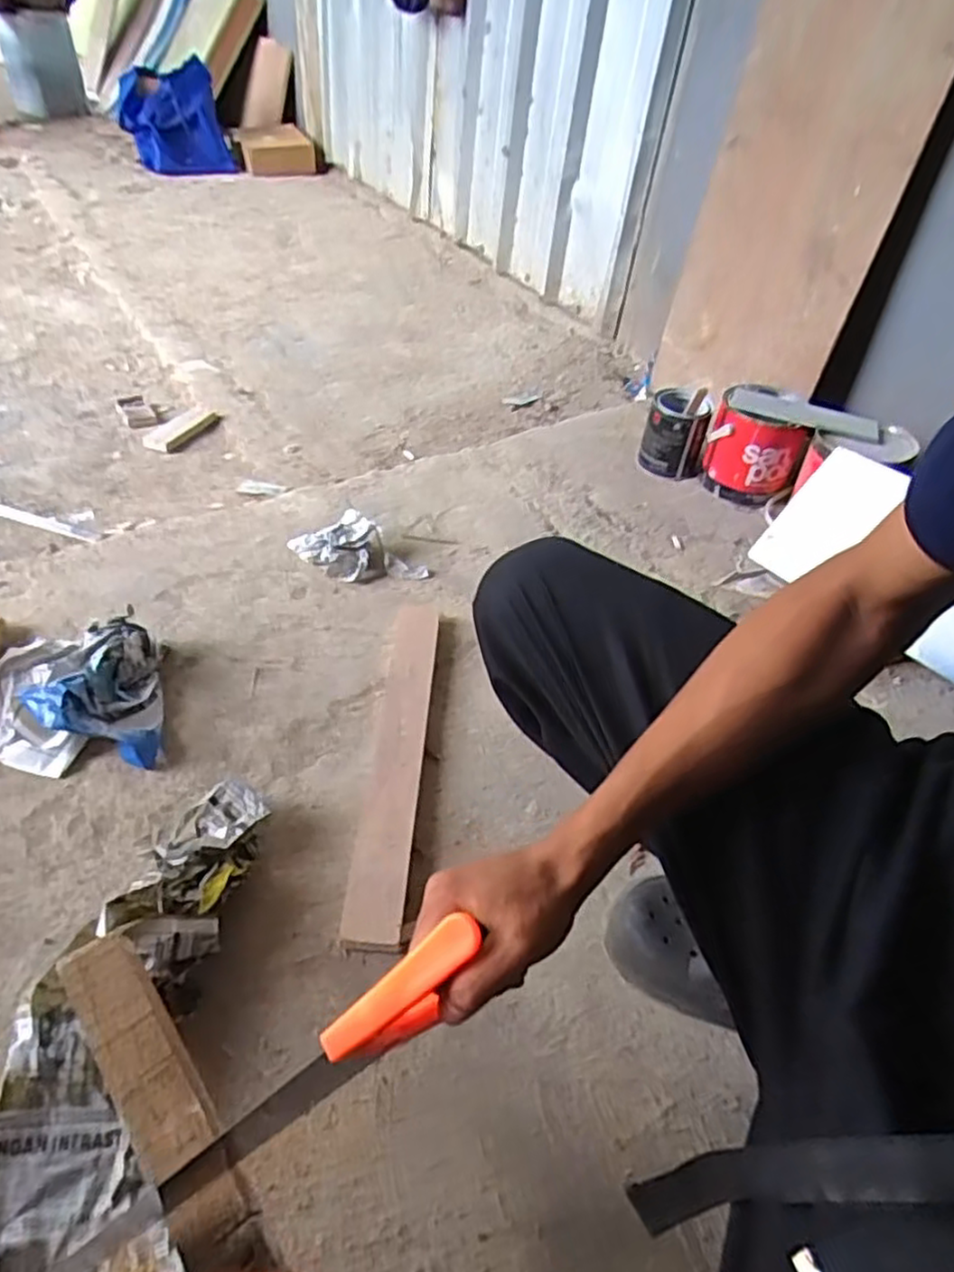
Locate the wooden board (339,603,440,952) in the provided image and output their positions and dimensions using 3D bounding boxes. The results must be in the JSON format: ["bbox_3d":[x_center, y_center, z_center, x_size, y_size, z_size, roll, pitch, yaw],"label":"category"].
[{"bbox_3d":[-0.089,0.125,0.832,0.056,0.015,0.474,6,44,-2],"label":"wooden board"}]

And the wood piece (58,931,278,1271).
[{"bbox_3d":[-0.136,0.360,0.404,0.045,0.013,0.432,-25,60,-29],"label":"wood piece"}]

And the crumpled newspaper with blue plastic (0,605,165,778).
[{"bbox_3d":[-0.470,0.056,0.825,0.195,0.079,0.210,-7,46,-15],"label":"crumpled newspaper with blue plastic"}]

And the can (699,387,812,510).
[{"bbox_3d":[0.500,-0.343,1.299,0.163,0.162,0.165,21,45,13],"label":"can"}]

